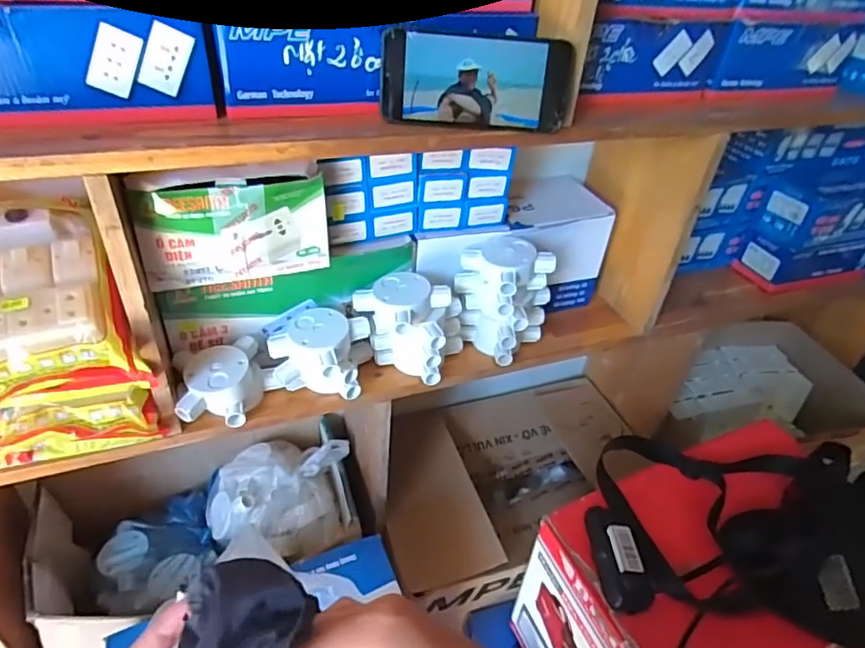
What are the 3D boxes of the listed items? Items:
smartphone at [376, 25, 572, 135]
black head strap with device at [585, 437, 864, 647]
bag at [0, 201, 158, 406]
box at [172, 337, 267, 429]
[{"bbox_3d":[0.040,-0.214,0.493,0.167,0.076,0.008,1,22,-5],"label":"smartphone"},{"bbox_3d":[0.343,0.217,0.611,0.331,0.076,0.243,9,38,4],"label":"black head strap with device"},{"bbox_3d":[-0.368,-0.026,0.502,0.153,0.104,0.224,-20,45,-30],"label":"bag"},{"bbox_3d":[-0.225,0.062,0.595,0.083,0.055,0.084,-7,40,-17],"label":"box"}]

